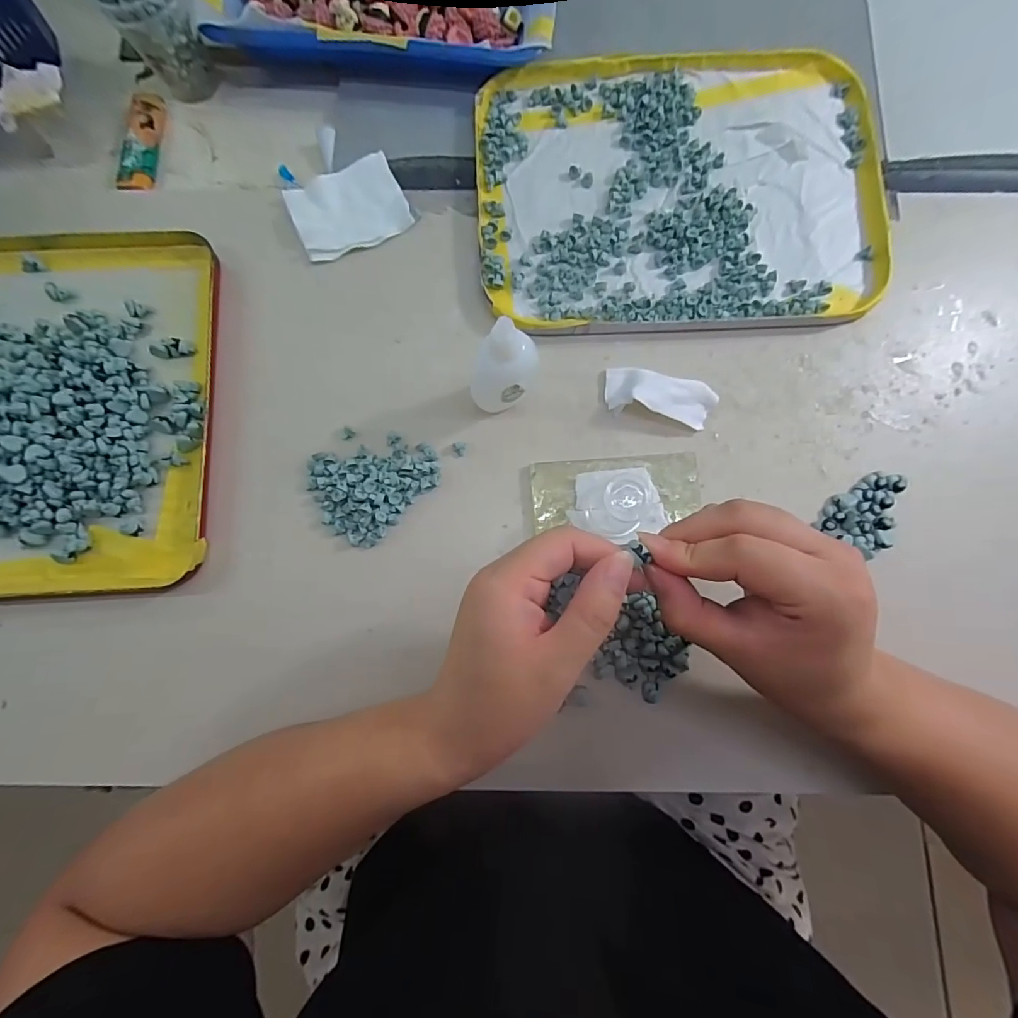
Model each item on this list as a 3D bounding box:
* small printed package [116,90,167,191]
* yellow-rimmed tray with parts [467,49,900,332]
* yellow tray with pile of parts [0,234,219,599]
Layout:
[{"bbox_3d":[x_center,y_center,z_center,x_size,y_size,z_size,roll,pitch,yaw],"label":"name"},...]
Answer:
[{"bbox_3d":[-0.270,-0.270,0.348,0.023,0.012,0.076,3,82,1],"label":"small printed package"},{"bbox_3d":[0.118,-0.223,0.331,0.274,0.012,0.204,-4,82,0],"label":"yellow-rimmed tray with parts"},{"bbox_3d":[-0.313,-0.067,0.302,0.240,0.025,0.239,-3,82,0],"label":"yellow tray with pile of parts"}]

